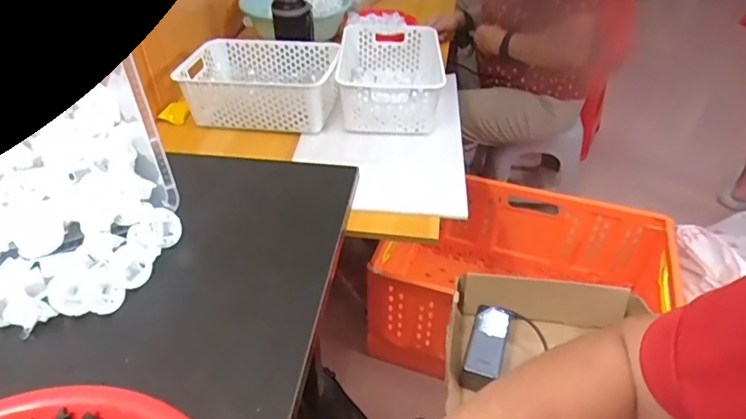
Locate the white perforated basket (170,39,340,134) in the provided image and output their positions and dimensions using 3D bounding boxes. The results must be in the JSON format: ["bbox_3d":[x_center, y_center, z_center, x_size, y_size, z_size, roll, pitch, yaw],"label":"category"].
[{"bbox_3d":[-0.231,-0.273,1.079,0.319,0.100,0.213,5,40,5],"label":"white perforated basket"}]

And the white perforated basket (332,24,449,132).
[{"bbox_3d":[0.036,-0.291,1.106,0.218,0.113,0.316,4,40,4],"label":"white perforated basket"}]

